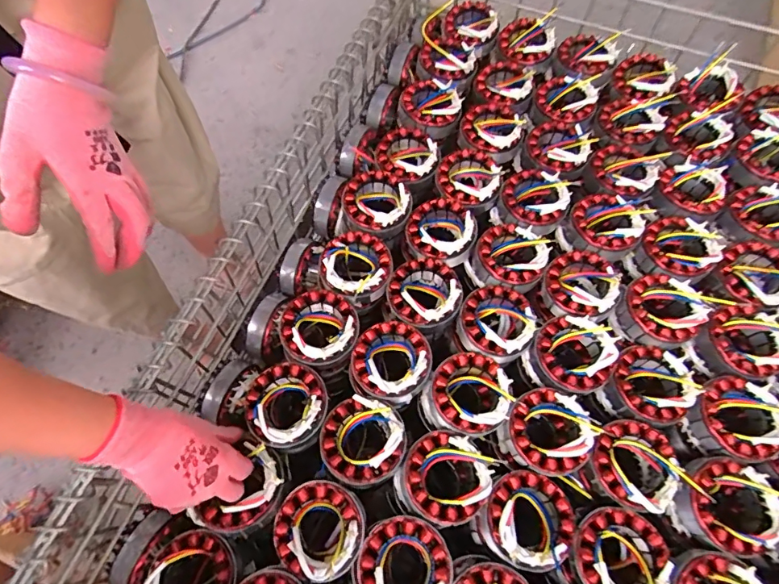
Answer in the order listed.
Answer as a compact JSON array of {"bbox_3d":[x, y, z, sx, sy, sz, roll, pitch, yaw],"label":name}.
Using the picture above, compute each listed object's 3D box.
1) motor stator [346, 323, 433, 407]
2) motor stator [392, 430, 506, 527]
[{"bbox_3d":[0.001,0.081,0.519,0.091,0.060,0.087,-41,72,-15],"label":"motor stator"},{"bbox_3d":[0.055,0.192,0.471,0.085,0.046,0.092,0,67,1],"label":"motor stator"}]

